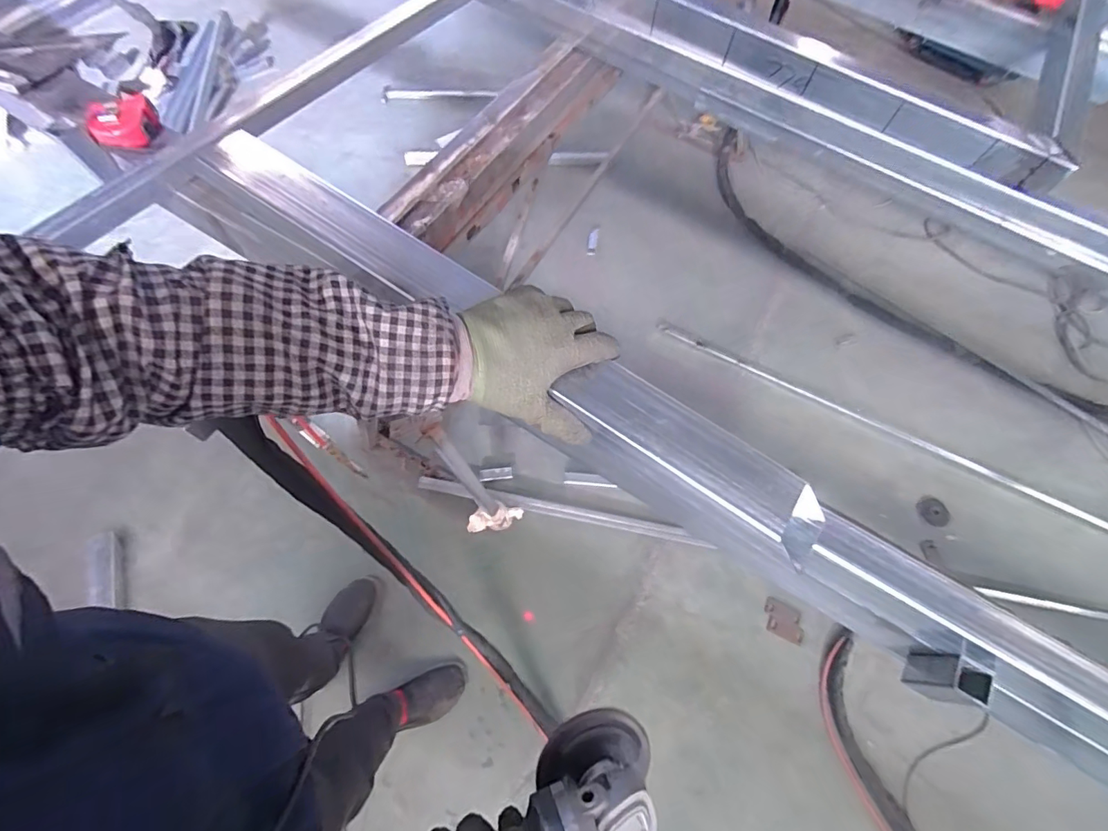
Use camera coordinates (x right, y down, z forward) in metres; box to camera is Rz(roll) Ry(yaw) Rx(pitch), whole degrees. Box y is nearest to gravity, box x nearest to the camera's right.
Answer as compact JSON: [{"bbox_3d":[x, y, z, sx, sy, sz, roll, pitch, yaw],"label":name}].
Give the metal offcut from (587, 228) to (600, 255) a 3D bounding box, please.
[{"bbox_3d":[0.135,-0.609,1.700,0.034,0.019,0.113,10,67,3],"label":"metal offcut"}]

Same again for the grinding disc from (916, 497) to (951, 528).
[{"bbox_3d":[1.080,0.273,1.383,0.084,0.007,0.084,0,67,-1],"label":"grinding disc"}]

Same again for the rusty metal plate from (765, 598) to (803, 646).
[{"bbox_3d":[0.586,0.524,1.246,0.103,0.014,0.085,25,62,1],"label":"rusty metal plate"}]

